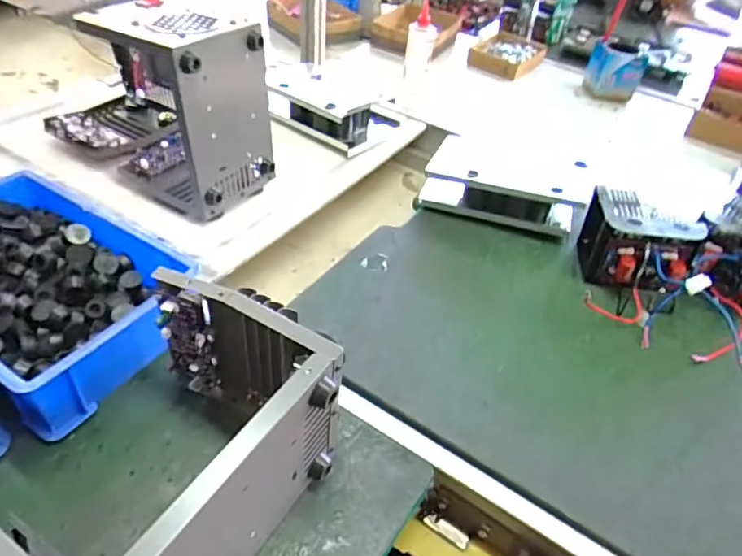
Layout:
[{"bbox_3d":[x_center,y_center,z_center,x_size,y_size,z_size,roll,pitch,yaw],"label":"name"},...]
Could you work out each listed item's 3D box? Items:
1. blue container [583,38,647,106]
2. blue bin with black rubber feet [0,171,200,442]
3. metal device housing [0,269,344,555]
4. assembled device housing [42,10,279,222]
[{"bbox_3d":[0.543,-0.463,1.175,0.096,0.107,0.101,8,42,1],"label":"blue container"},{"bbox_3d":[-0.356,0.010,0.561,0.320,0.088,0.199,26,46,20],"label":"blue bin with black rubber feet"},{"bbox_3d":[-0.148,0.129,0.410,0.181,0.152,0.257,26,46,19],"label":"metal device housing"},{"bbox_3d":[-0.331,-0.281,0.774,0.382,0.237,0.170,33,48,26],"label":"assembled device housing"}]

